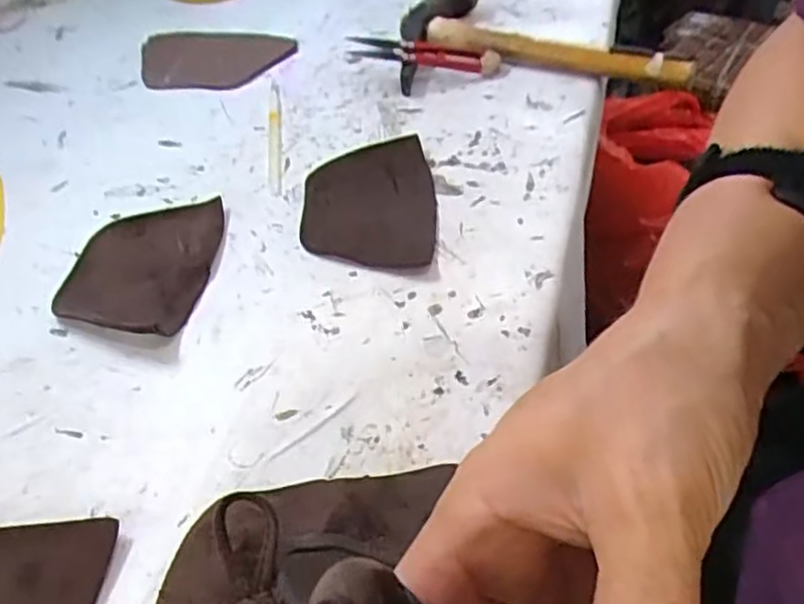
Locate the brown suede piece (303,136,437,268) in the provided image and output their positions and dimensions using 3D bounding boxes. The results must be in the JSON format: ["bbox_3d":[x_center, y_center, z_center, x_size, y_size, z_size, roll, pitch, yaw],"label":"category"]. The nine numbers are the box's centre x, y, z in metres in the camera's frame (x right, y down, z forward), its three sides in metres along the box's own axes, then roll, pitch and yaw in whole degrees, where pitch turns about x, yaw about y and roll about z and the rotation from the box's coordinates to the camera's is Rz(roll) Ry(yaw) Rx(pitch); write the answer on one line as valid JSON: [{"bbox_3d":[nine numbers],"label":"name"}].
[{"bbox_3d":[-0.018,-0.057,0.391,0.072,0.008,0.103,0,46,-4],"label":"brown suede piece"}]

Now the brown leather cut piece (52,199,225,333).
[{"bbox_3d":[-0.137,-0.020,0.363,0.072,0.013,0.103,-2,46,2],"label":"brown leather cut piece"}]

